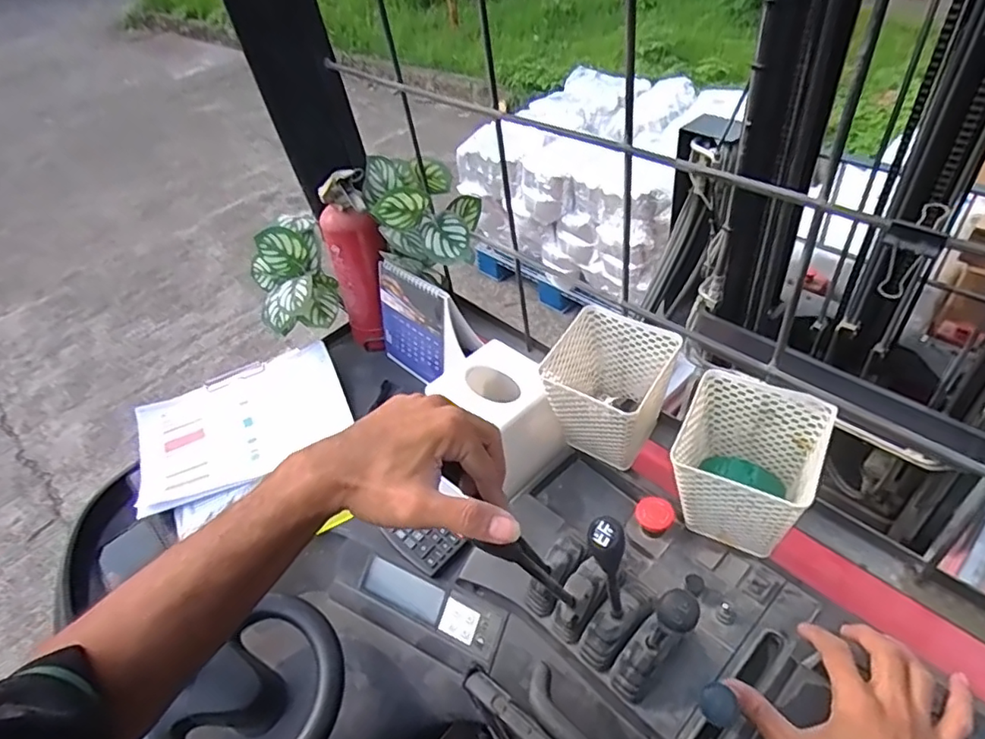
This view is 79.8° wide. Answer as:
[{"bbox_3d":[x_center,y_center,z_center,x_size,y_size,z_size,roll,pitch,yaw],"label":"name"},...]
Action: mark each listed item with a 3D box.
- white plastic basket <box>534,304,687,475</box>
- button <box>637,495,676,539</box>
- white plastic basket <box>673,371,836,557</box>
[{"bbox_3d":[0.131,0.029,0.665,0.121,0.142,0.121,23,49,27],"label":"white plastic basket"},{"bbox_3d":[0.174,0.160,0.630,0.038,0.034,0.034,12,45,18],"label":"button"},{"bbox_3d":[0.237,0.101,0.568,0.114,0.142,0.114,20,48,24],"label":"white plastic basket"}]

